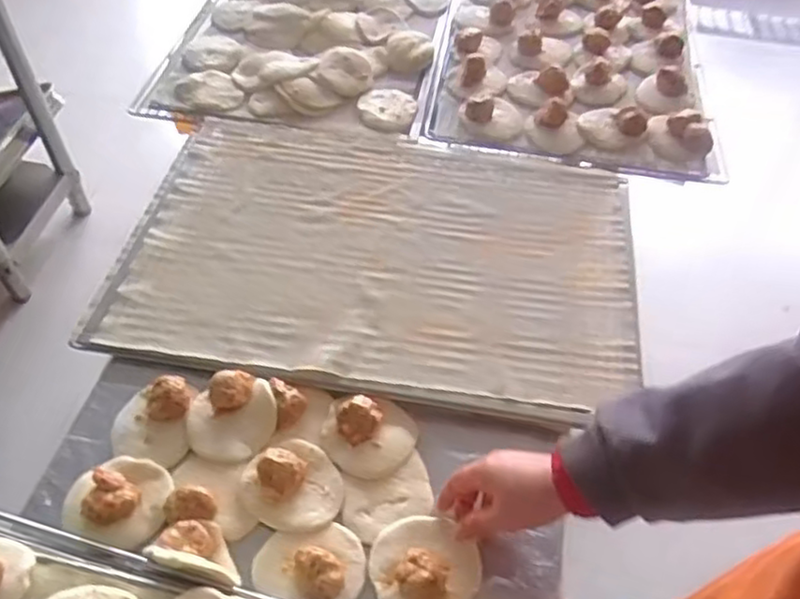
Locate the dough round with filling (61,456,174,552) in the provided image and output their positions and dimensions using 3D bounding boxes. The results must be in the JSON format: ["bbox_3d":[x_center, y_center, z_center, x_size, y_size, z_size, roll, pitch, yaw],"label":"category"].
[{"bbox_3d":[-0.255,0.176,0.602,0.085,0.032,0.079,1,52,-1],"label":"dough round with filling"}]

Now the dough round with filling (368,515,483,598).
[{"bbox_3d":[0.020,0.230,0.579,0.092,0.030,0.087,1,52,-1],"label":"dough round with filling"}]

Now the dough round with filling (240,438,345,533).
[{"bbox_3d":[-0.098,0.168,0.617,0.086,0.026,0.085,1,52,-1],"label":"dough round with filling"}]

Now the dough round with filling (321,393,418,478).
[{"bbox_3d":[-0.029,0.129,0.662,0.087,0.027,0.083,1,52,-1],"label":"dough round with filling"}]

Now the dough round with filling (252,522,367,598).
[{"bbox_3d":[-0.078,0.222,0.577,0.094,0.026,0.074,16,53,11],"label":"dough round with filling"}]

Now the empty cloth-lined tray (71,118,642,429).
[{"bbox_3d":[-0.022,-0.068,0.819,0.593,0.020,0.410,8,52,5],"label":"empty cloth-lined tray"}]

